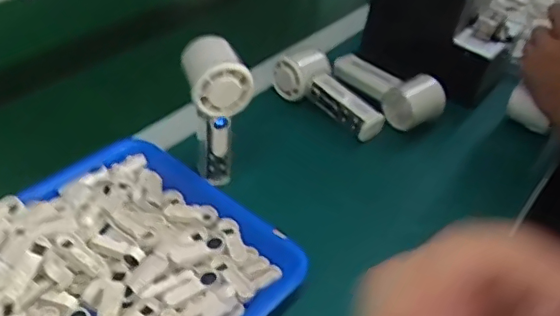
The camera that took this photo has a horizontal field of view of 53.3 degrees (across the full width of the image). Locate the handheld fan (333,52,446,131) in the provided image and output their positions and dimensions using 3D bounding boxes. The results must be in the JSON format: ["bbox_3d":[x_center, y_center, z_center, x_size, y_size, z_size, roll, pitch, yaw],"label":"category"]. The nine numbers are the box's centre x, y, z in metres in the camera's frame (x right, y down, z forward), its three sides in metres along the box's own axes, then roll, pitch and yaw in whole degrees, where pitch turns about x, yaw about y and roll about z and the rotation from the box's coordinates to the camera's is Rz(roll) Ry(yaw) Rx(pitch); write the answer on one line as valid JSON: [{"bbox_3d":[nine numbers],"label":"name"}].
[{"bbox_3d":[0.132,-0.085,0.742,0.162,0.073,0.067,31,46,26],"label":"handheld fan"}]

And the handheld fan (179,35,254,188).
[{"bbox_3d":[-0.064,-0.040,0.559,0.053,0.150,0.057,-11,43,-20],"label":"handheld fan"}]

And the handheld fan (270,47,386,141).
[{"bbox_3d":[0.065,-0.079,0.706,0.153,0.052,0.058,37,47,14],"label":"handheld fan"}]

